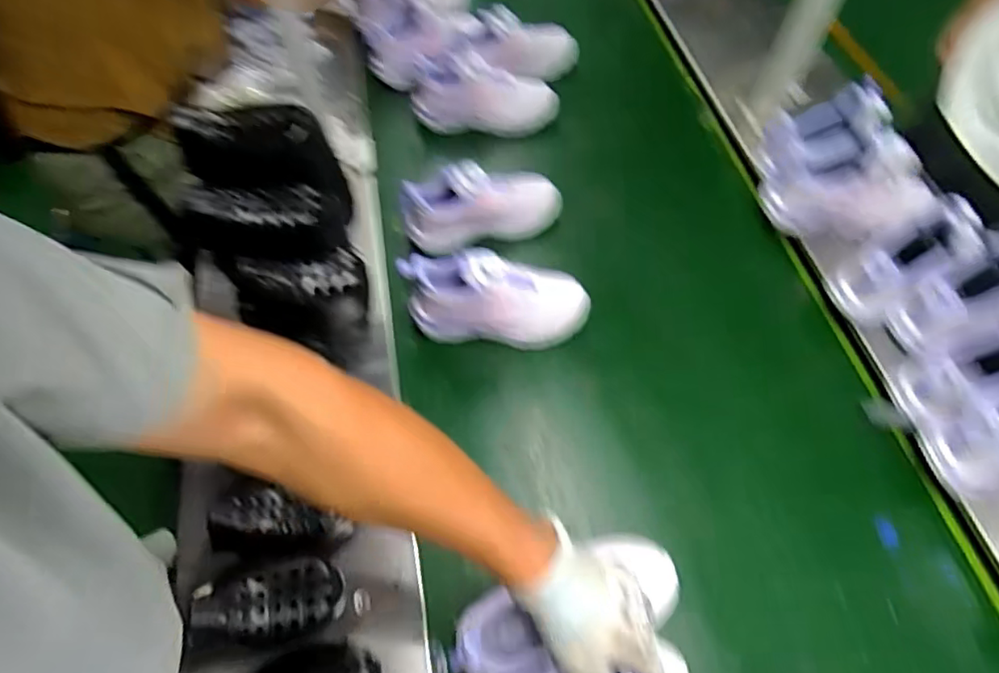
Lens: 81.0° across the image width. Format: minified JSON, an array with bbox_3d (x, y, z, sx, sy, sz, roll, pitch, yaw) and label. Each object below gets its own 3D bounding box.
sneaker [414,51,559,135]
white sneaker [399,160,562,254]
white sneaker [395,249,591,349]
[{"bbox_3d":[-0.027,-0.390,0.950,0.232,0.114,0.098,3,62,3],"label":"sneaker"},{"bbox_3d":[-0.022,-0.180,0.815,0.221,0.119,0.081,-16,63,-7],"label":"white sneaker"},{"bbox_3d":[-0.002,-0.048,0.718,0.228,0.106,0.086,-2,62,0],"label":"white sneaker"}]

